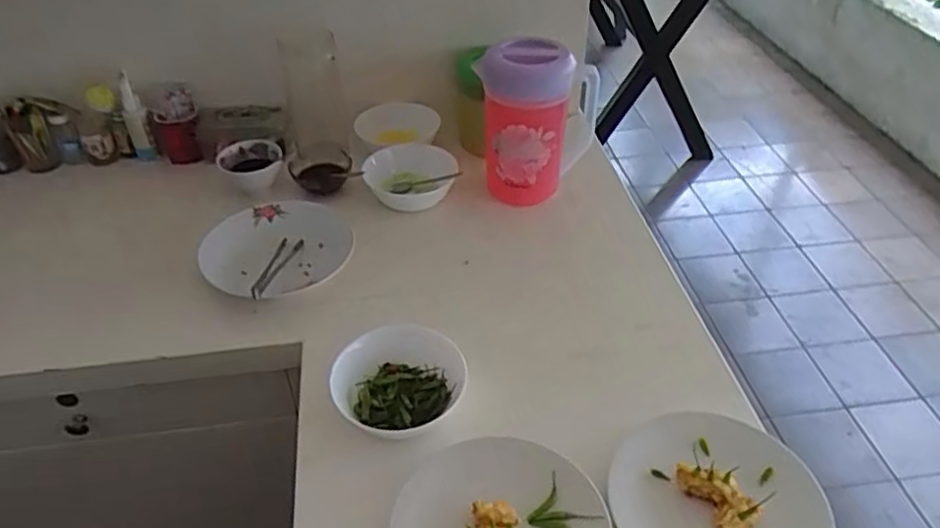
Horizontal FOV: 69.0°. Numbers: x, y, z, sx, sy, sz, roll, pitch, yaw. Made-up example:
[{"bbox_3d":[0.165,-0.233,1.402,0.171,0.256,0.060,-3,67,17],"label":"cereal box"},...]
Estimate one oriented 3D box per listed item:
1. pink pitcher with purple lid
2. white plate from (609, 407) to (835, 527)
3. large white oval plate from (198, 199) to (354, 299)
[{"bbox_3d":[0.094,-0.198,1.000,0.167,0.224,0.105,6,41,8],"label":"pink pitcher with purple lid"},{"bbox_3d":[0.239,0.224,0.650,0.199,0.026,0.188,-1,41,1],"label":"white plate"},{"bbox_3d":[-0.255,-0.022,0.918,0.197,0.036,0.186,-14,42,-14],"label":"large white oval plate"}]

